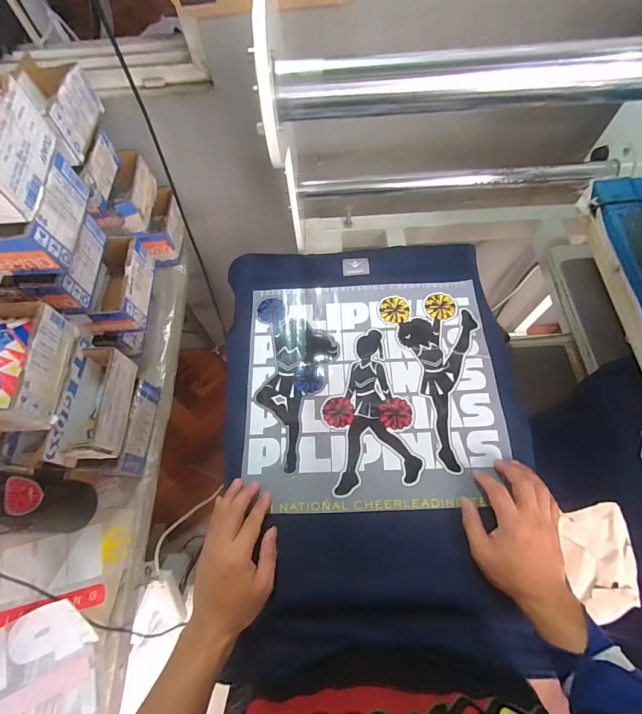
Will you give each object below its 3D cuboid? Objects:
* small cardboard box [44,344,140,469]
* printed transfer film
[{"bbox_3d":[-0.337,0.068,0.549,0.070,0.072,0.179,-1,66,2],"label":"small cardboard box"},{"bbox_3d":[0.072,0.041,0.534,0.353,0.007,0.340,-1,66,2],"label":"printed transfer film"}]

